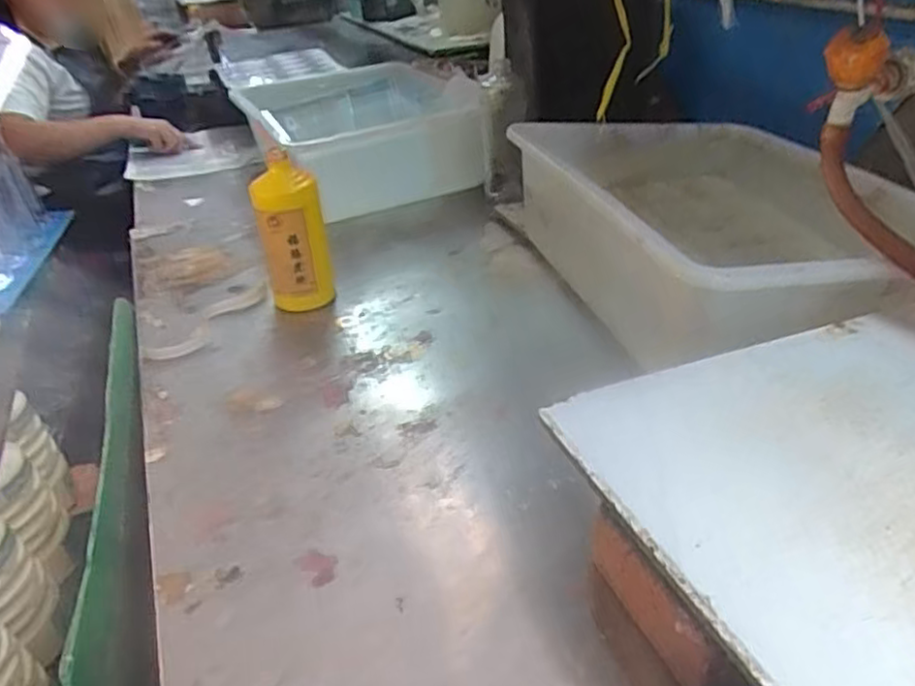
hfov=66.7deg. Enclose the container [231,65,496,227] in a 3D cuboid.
[{"bbox_3d":[-0.174,-0.376,1.274,0.363,0.171,0.498,-20,37,-18],"label":"container"}]

